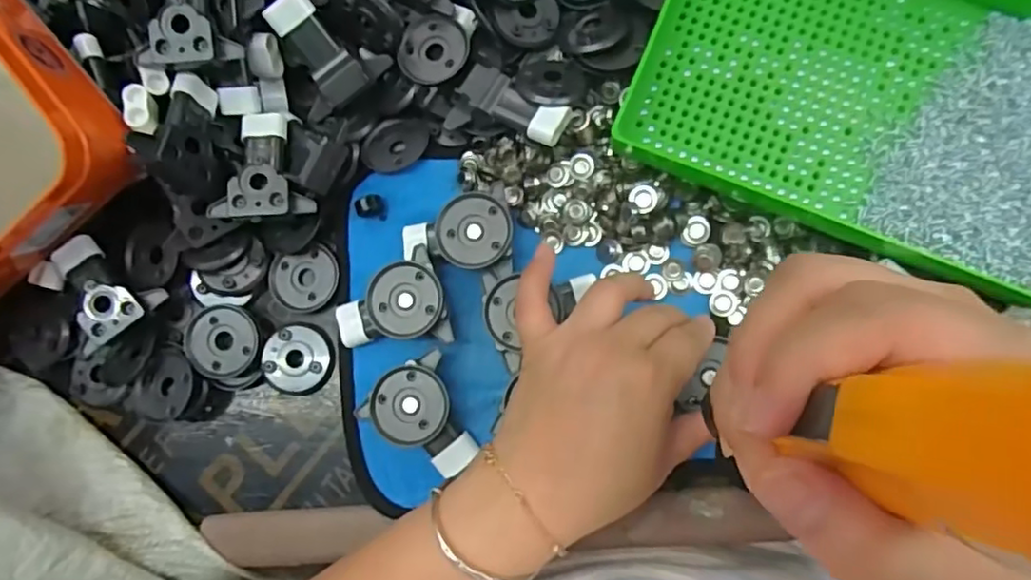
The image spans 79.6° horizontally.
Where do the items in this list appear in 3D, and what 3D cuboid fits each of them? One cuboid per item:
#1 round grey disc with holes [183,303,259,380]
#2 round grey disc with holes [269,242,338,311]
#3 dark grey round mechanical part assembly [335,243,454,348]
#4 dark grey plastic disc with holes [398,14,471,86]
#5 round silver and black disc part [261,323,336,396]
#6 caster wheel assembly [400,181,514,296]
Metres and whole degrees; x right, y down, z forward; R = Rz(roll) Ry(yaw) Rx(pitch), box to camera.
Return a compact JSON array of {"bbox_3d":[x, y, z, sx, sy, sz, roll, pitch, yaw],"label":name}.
[{"bbox_3d":[-0.174,0.031,0.368,0.040,0.007,0.043,21,85,-10],"label":"round grey disc with holes"},{"bbox_3d":[-0.129,-0.006,0.378,0.042,0.006,0.036,-13,82,4],"label":"round grey disc with holes"},{"bbox_3d":[-0.072,0.006,0.358,0.066,0.026,0.052,-10,83,4],"label":"dark grey round mechanical part assembly"},{"bbox_3d":[-0.047,-0.140,0.363,0.039,0.004,0.040,-1,83,5],"label":"dark grey plastic disc with holes"},{"bbox_3d":[-0.129,0.041,0.368,0.039,0.009,0.040,-1,83,5],"label":"round silver and black disc part"},{"bbox_3d":[-0.029,-0.025,0.356,0.065,0.024,0.052,-25,82,2],"label":"caster wheel assembly"}]

